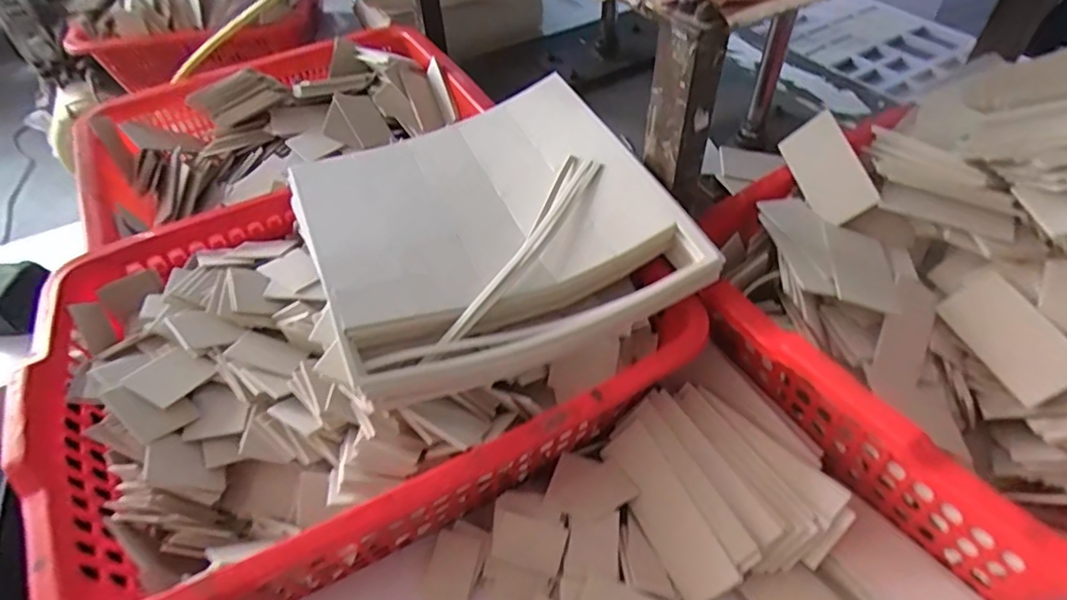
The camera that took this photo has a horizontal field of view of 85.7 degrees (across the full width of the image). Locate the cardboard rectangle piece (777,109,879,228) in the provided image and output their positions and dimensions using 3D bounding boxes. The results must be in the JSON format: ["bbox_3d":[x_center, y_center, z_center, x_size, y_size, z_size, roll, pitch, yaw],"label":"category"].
[{"bbox_3d":[0.266,-0.116,0.525,0.009,0.055,0.097,-12,73,-33],"label":"cardboard rectangle piece"}]

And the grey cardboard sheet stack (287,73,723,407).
[{"bbox_3d":[-0.042,-0.067,0.485,0.279,0.053,0.281,-23,52,-15],"label":"grey cardboard sheet stack"}]

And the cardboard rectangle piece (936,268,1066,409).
[{"bbox_3d":[0.382,0.029,0.460,0.009,0.052,0.100,1,50,-48],"label":"cardboard rectangle piece"}]

